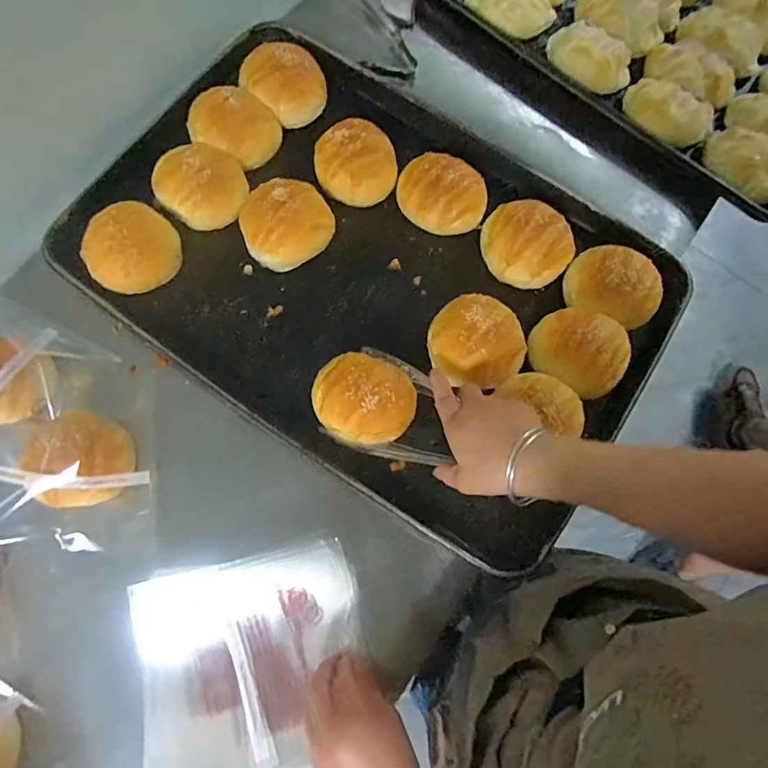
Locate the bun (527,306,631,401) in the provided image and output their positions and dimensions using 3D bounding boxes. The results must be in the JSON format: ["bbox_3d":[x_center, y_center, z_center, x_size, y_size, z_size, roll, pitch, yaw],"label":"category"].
[{"bbox_3d":[0.202,-0.037,0.511,0.099,0.045,0.079,38,76,7],"label":"bun"}]

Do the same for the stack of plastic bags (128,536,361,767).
[{"bbox_3d":[-0.115,0.252,0.442,0.188,0.017,0.191,-10,75,-3],"label":"stack of plastic bags"}]

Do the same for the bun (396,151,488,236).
[{"bbox_3d":[0.063,-0.205,0.554,0.100,0.057,0.074,13,74,0],"label":"bun"}]

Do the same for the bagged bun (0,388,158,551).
[{"bbox_3d":[-0.311,0.086,0.483,0.150,0.044,0.151,-6,75,-5],"label":"bagged bun"}]

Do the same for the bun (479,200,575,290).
[{"bbox_3d":[0.156,-0.150,0.552,0.088,0.061,0.093,1,75,-3],"label":"bun"}]

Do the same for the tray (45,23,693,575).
[{"bbox_3d":[-0.017,-0.130,0.532,0.586,0.069,0.400,33,76,6],"label":"tray"}]

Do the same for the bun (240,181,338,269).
[{"bbox_3d":[-0.104,-0.172,0.541,0.094,0.060,0.086,1,75,-3],"label":"bun"}]

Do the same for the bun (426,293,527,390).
[{"bbox_3d":[0.095,-0.040,0.519,0.100,0.060,0.090,6,74,-2],"label":"bun"}]

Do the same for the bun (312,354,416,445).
[{"bbox_3d":[-0.021,0.012,0.479,0.100,0.033,0.083,27,77,7],"label":"bun"}]

